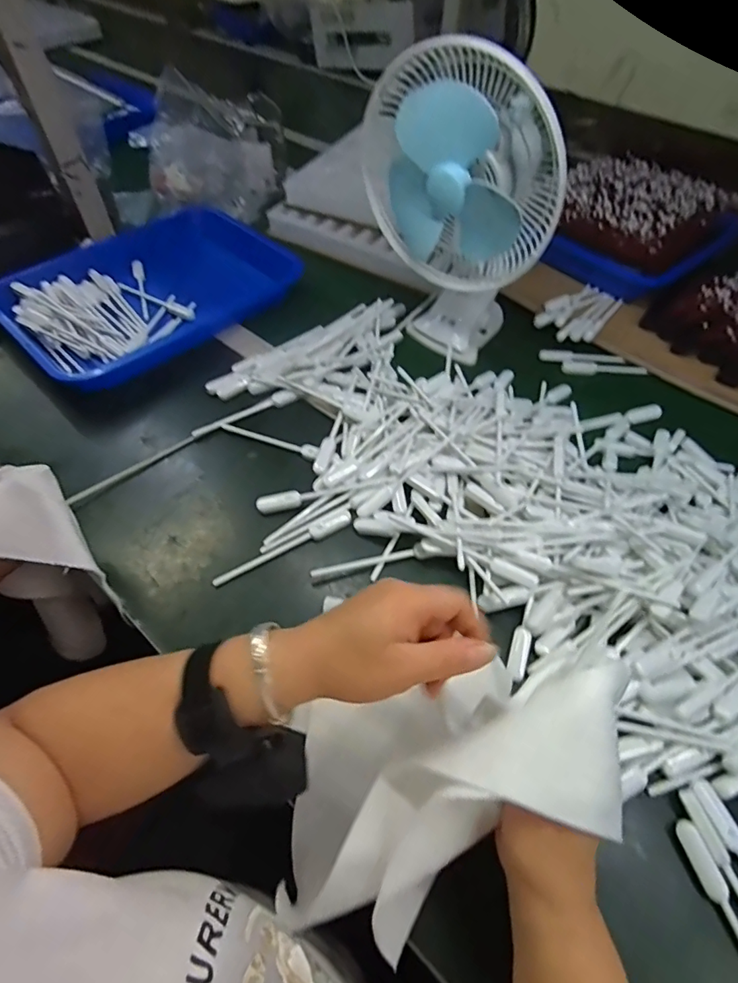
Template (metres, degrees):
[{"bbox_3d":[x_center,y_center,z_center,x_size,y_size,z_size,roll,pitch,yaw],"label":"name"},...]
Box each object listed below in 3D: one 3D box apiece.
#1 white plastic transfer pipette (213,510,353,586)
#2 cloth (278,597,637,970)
[{"bbox_3d":[-0.081,0.053,0.475,0.140,0.013,0.017,-24,59,-17],"label":"white plastic transfer pipette"},{"bbox_3d":[0.049,0.194,0.312,0.200,0.127,0.133,-4,55,-4],"label":"cloth"}]

